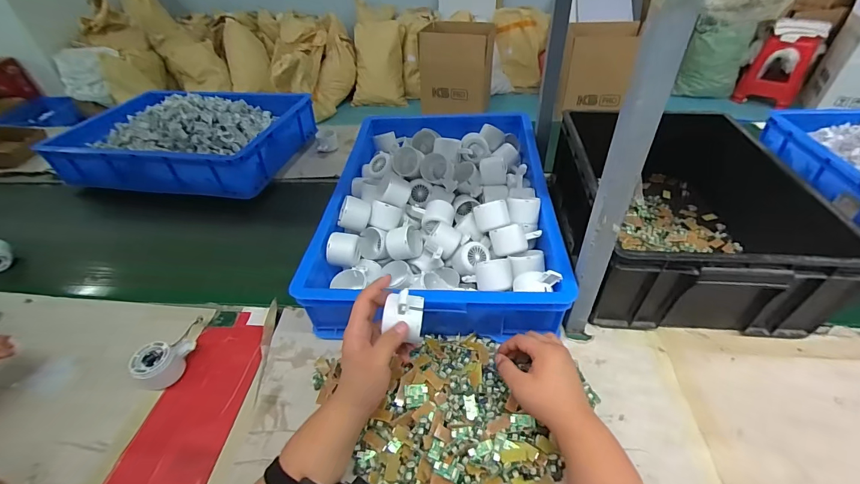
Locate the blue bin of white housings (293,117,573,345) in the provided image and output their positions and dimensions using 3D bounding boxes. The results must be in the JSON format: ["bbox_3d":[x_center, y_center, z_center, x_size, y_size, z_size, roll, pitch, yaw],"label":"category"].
[{"bbox_3d":[0.022,-0.094,0.786,0.412,0.145,0.629,1,42,5],"label":"blue bin of white housings"}]

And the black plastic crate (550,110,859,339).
[{"bbox_3d":[0.427,-0.068,0.709,0.391,0.177,0.455,1,42,6],"label":"black plastic crate"}]

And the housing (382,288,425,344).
[{"bbox_3d":[-0.033,0.088,0.460,0.047,0.060,0.052,2,42,6],"label":"housing"}]

